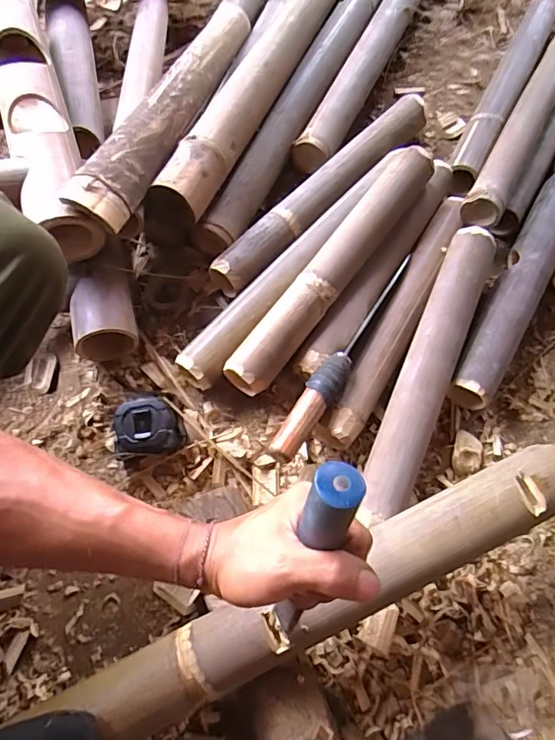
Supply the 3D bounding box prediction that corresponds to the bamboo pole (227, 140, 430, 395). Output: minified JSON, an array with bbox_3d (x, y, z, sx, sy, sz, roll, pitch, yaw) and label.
[{"bbox_3d":[0.077,-0.139,0.593,0.057,0.046,0.401,35,69,12],"label":"bamboo pole"}]

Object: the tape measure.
[{"bbox_3d":[-0.146,0.068,0.551,0.074,0.037,0.060,-9,67,-7],"label":"tape measure"}]

